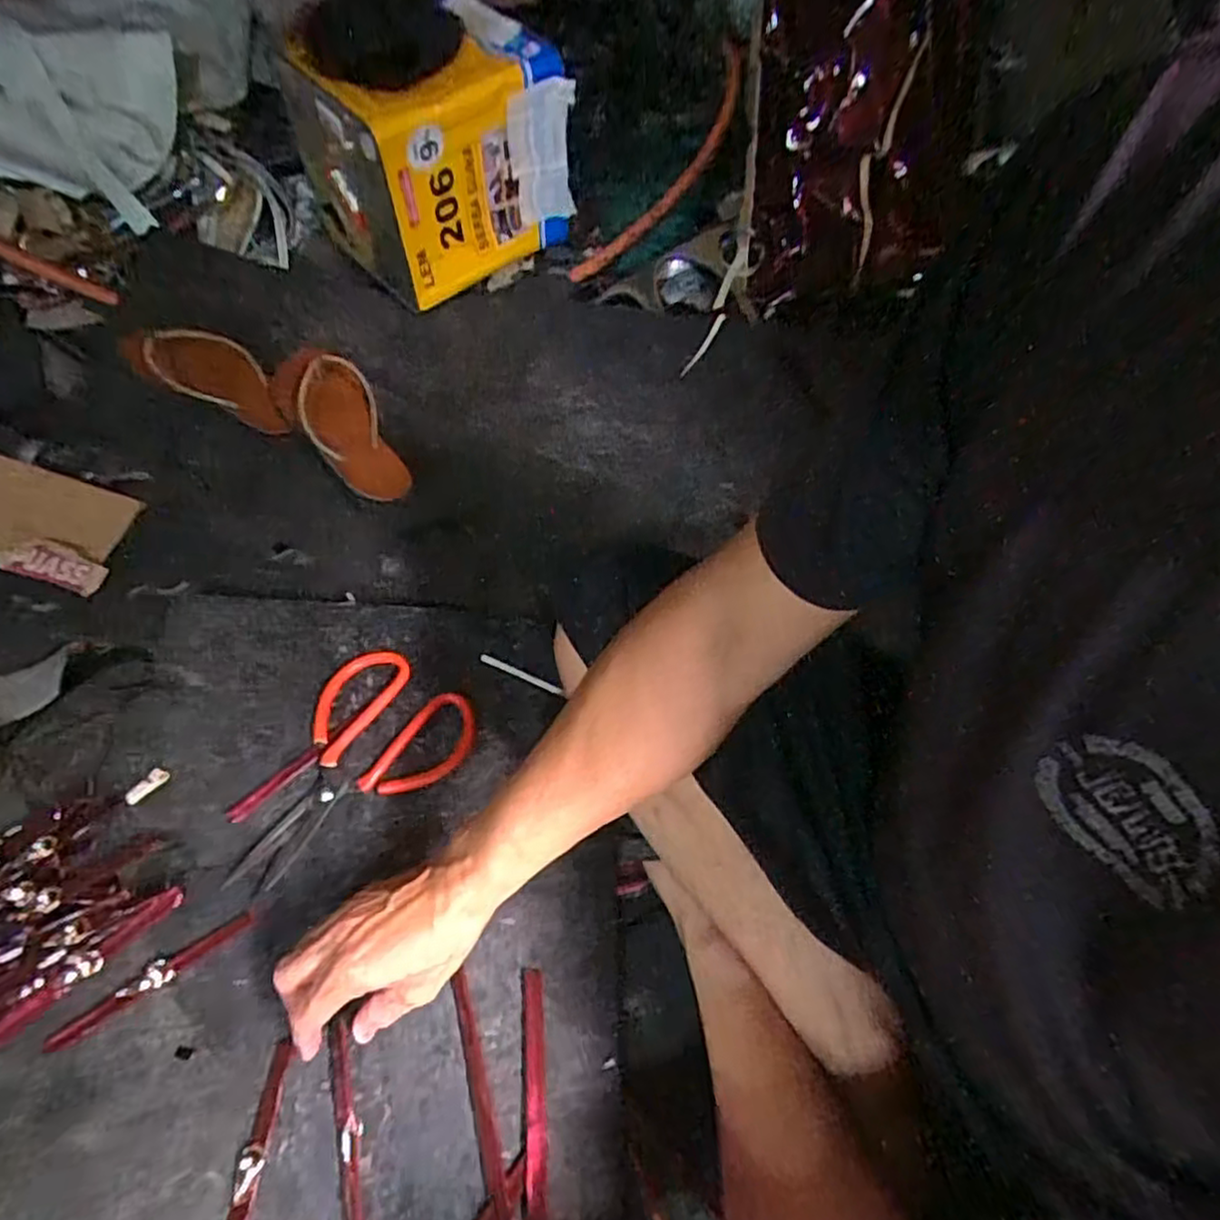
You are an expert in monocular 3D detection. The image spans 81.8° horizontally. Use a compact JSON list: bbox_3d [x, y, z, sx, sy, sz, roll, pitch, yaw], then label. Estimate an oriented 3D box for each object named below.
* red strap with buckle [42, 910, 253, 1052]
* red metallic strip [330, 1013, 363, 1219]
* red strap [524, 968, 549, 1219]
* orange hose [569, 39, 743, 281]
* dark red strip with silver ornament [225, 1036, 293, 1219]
[{"bbox_3d":[-0.325,0.261,0.501,0.139,0.004,0.017,-32,64,-19],"label":"red strap with buckle"},{"bbox_3d":[-0.171,0.341,0.460,0.015,0.007,0.137,-14,58,-10],"label":"red metallic strip"},{"bbox_3d":[-0.051,0.327,0.479,0.014,0.012,0.148,-4,58,-3],"label":"red strap"},{"bbox_3d":[0.089,-0.637,1.022,0.081,0.041,0.442,32,83,18],"label":"orange hose"},{"bbox_3d":[-0.228,0.355,0.445,0.016,0.010,0.140,3,55,1],"label":"dark red strip with silver ornament"}]

